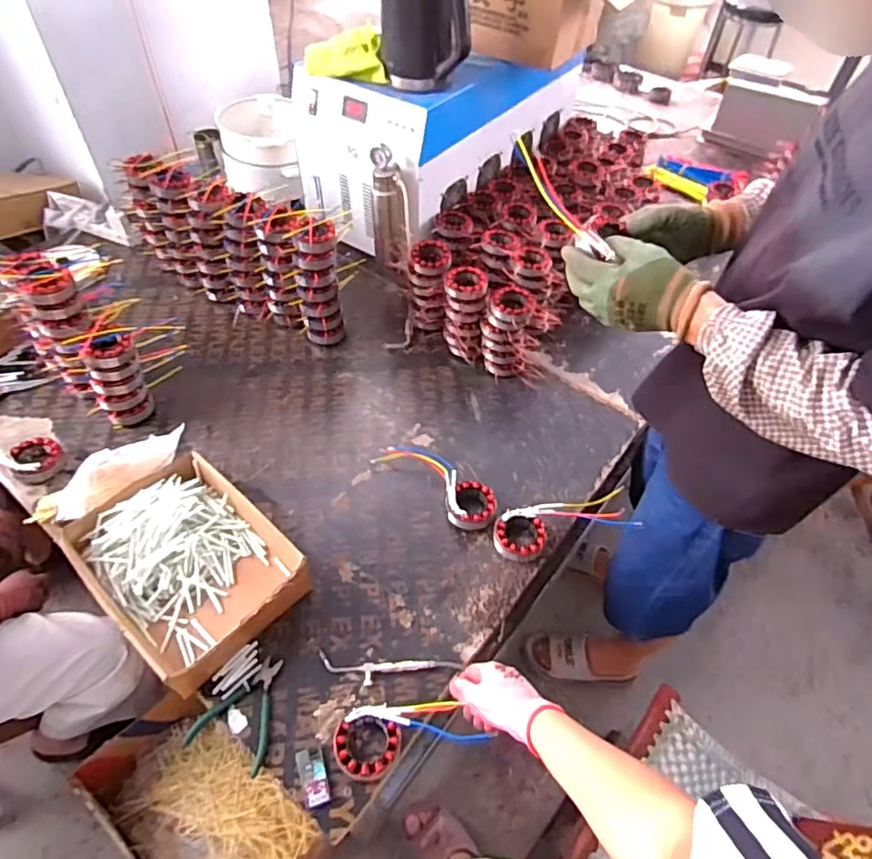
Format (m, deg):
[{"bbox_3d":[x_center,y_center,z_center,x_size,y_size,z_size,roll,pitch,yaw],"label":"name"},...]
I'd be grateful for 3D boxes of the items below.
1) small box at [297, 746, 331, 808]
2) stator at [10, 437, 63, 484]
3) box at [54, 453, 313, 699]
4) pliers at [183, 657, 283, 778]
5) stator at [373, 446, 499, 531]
[{"bbox_3d":[-0.163,0.461,0.761,0.034,0.009,0.069,-15,53,-14],"label":"small box"},{"bbox_3d":[-0.730,0.057,1.052,0.073,0.044,0.077,1,50,-1],"label":"stator"},{"bbox_3d":[-0.395,0.214,0.918,0.345,0.088,0.254,38,58,25],"label":"box"},{"bbox_3d":[-0.265,0.390,0.807,0.107,0.022,0.142,17,52,12],"label":"pliers"},{"bbox_3d":[0.008,0.089,1.062,0.247,0.046,0.104,32,56,22],"label":"stator"}]

